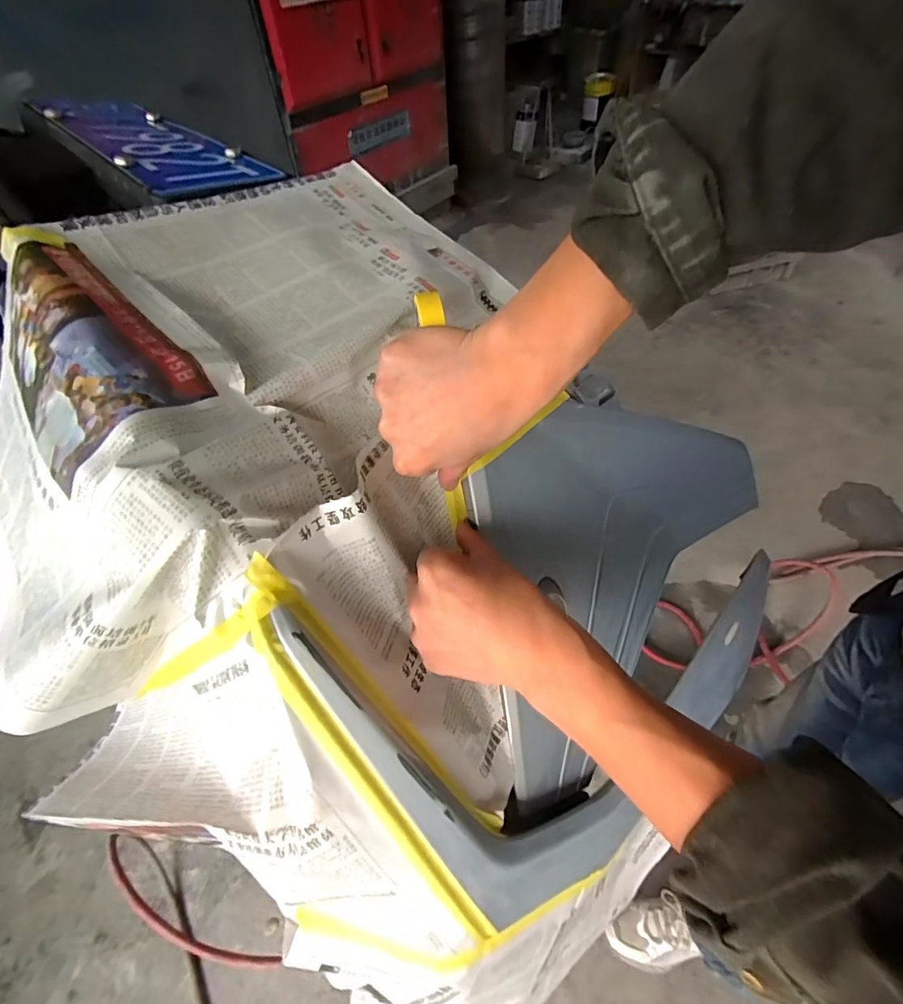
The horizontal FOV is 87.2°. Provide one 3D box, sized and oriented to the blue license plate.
[{"bbox_3d":[-0.355,-0.422,0.545,0.130,0.013,0.401,-34,60,-30],"label":"blue license plate"}]

